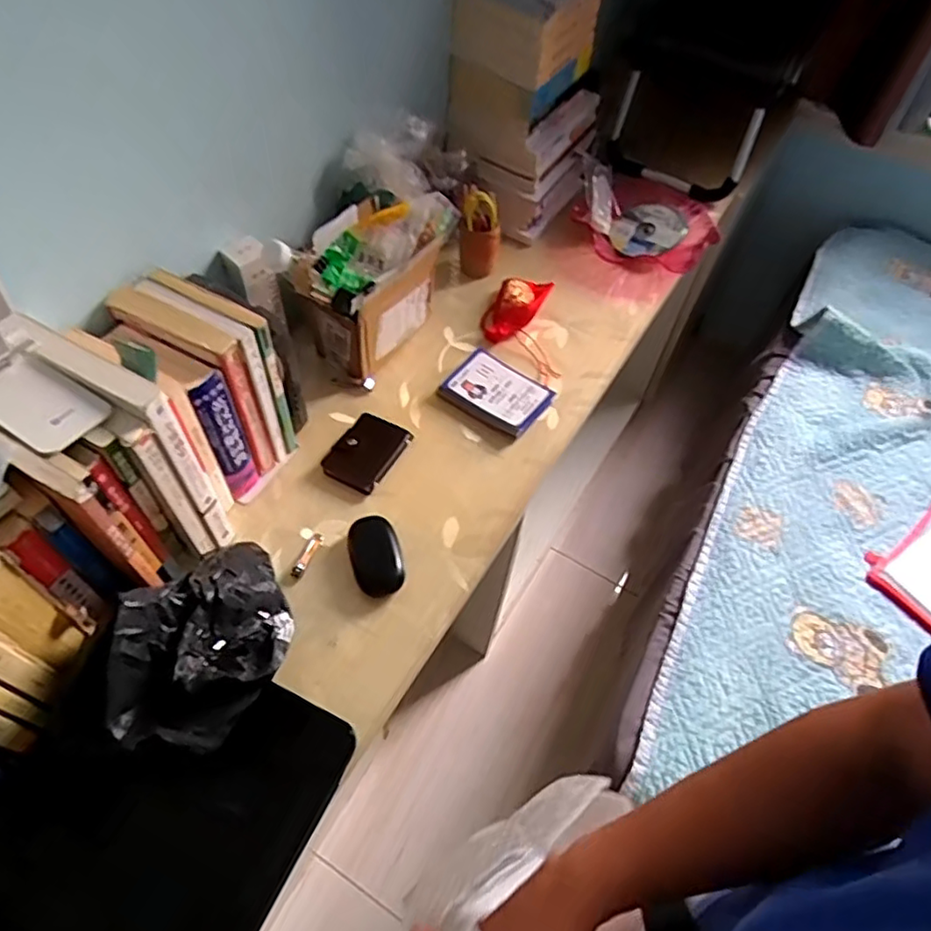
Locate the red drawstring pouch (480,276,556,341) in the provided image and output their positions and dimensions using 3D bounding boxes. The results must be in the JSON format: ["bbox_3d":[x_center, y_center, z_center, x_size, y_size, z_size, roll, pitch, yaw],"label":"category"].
[{"bbox_3d":[0.071,-0.237,0.958,0.081,0.041,0.129,23,56,11],"label":"red drawstring pouch"}]

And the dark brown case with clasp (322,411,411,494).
[{"bbox_3d":[-0.124,-0.017,0.808,0.076,0.016,0.103,26,57,14],"label":"dark brown case with clasp"}]

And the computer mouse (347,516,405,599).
[{"bbox_3d":[-0.100,0.100,0.715,0.055,0.022,0.088,-12,56,-13],"label":"computer mouse"}]

